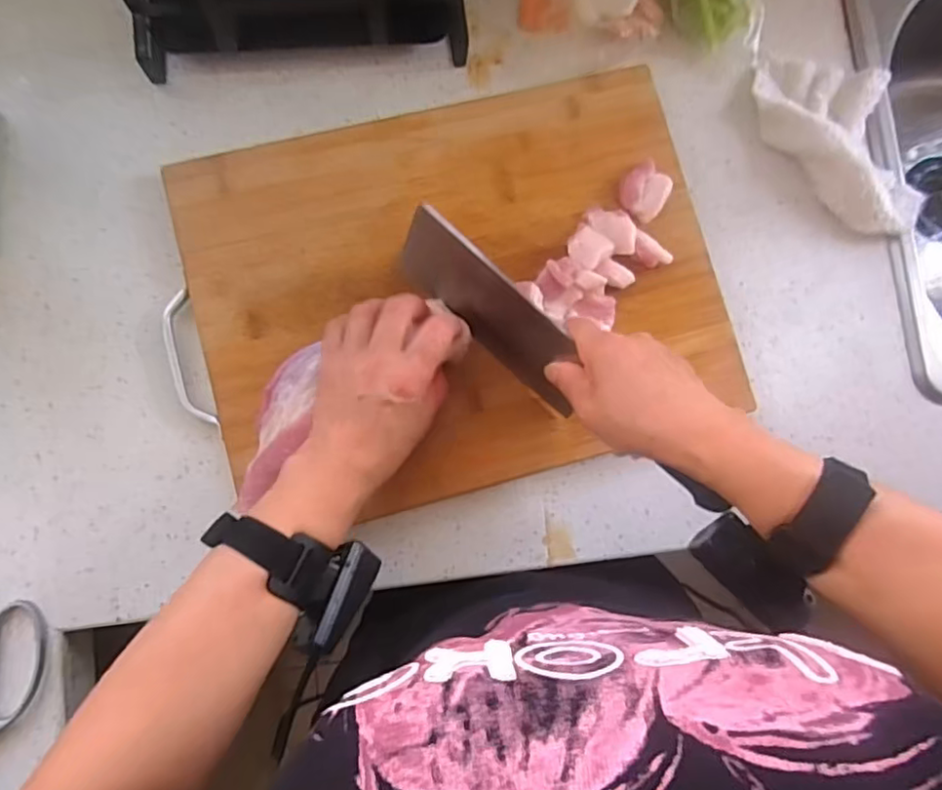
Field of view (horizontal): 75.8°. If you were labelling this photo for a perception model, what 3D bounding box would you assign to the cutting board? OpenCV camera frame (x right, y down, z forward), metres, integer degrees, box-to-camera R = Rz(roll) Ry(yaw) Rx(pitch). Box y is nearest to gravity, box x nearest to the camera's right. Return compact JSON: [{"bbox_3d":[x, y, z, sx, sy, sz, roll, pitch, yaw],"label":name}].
[{"bbox_3d":[-0.010,-0.078,0.469,0.400,0.023,0.294,-16,86,-6],"label":"cutting board"}]

